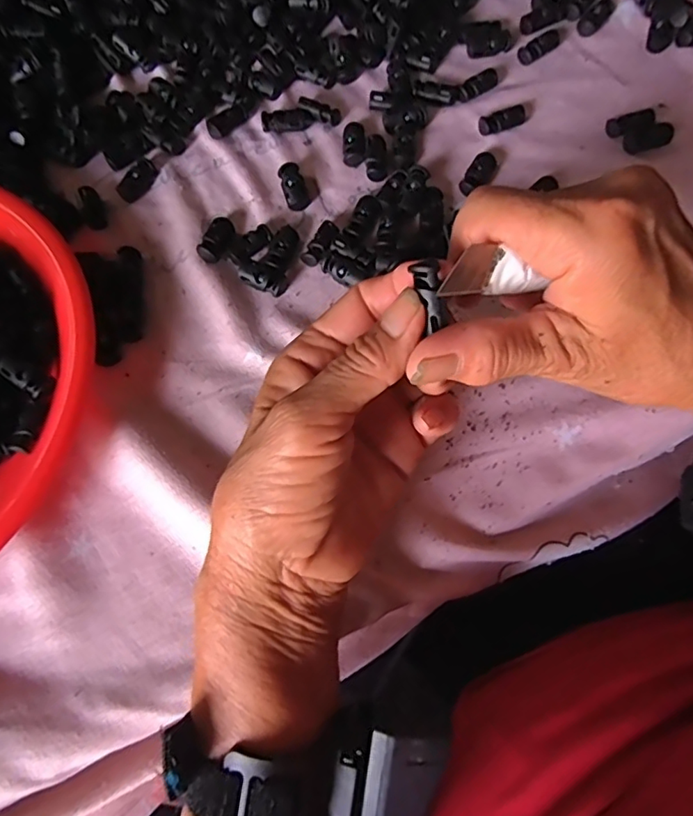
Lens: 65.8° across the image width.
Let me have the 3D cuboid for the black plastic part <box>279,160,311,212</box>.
[{"bbox_3d":[-0.031,-0.134,0.324,0.015,0.008,0.029,-17,73,-4],"label":"black plastic part"}]

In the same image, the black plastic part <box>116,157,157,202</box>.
[{"bbox_3d":[-0.128,-0.140,0.328,0.014,0.007,0.027,25,75,9],"label":"black plastic part"}]

